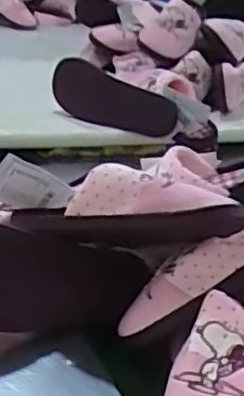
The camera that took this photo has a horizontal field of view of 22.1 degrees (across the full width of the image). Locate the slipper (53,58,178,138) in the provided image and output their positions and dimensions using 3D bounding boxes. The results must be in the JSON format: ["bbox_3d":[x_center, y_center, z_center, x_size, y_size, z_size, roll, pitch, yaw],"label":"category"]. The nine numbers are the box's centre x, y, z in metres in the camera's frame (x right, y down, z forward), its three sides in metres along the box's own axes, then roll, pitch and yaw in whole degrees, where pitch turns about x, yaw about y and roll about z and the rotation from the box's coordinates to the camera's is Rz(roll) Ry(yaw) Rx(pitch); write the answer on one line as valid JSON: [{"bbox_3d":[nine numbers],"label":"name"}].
[{"bbox_3d":[-0.027,-0.184,1.150,0.260,0.096,0.061,18,25,24],"label":"slipper"}]

